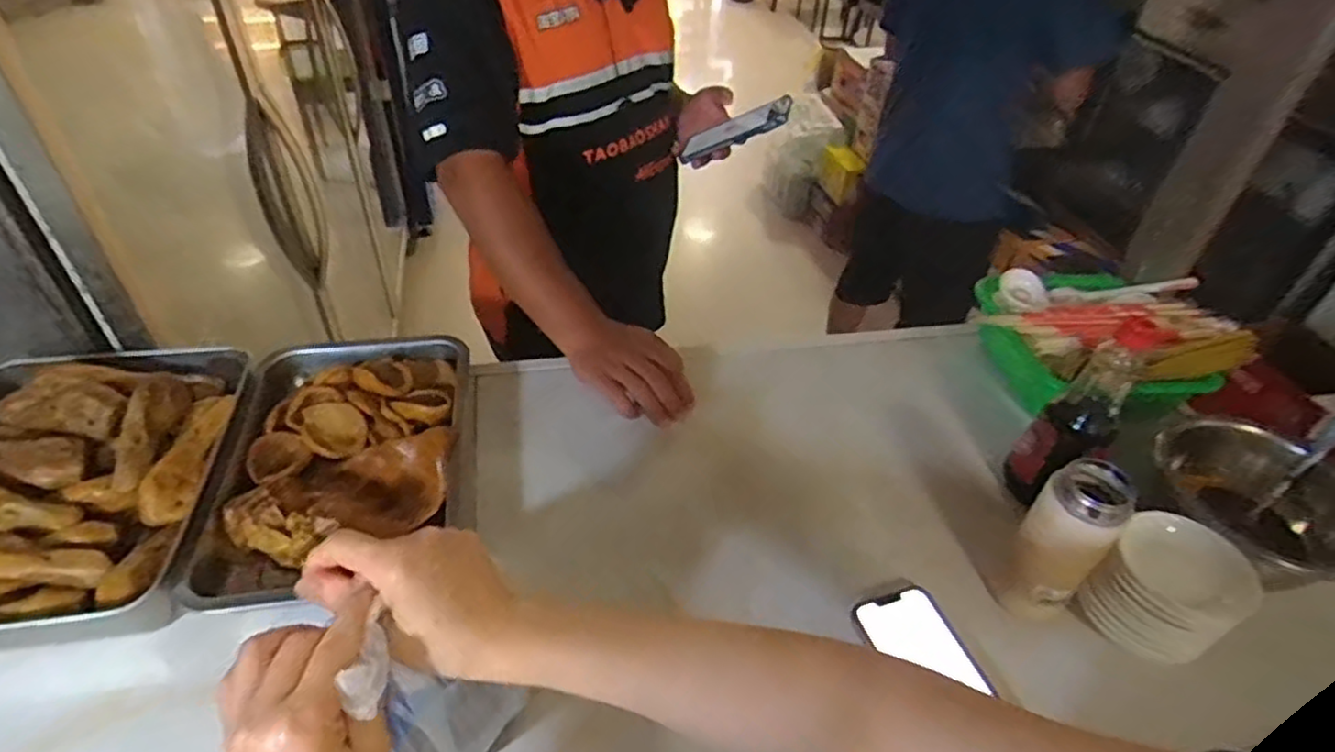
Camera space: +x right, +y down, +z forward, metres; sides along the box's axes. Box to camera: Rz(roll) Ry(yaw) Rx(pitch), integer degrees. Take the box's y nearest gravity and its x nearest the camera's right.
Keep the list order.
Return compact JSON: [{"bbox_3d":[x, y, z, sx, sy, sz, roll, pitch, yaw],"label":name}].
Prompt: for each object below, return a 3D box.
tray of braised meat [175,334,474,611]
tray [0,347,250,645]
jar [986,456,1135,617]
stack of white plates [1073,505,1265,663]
[{"bbox_3d":[-0.298,0.073,0.665,0.210,0.047,0.295,-6,43,-11],"label":"tray of braised meat"},{"bbox_3d":[-0.525,0.081,0.606,0.256,0.067,0.303,-4,43,-9],"label":"tray"},{"bbox_3d":[0.311,0.134,0.567,0.055,0.144,0.059,31,49,26],"label":"jar"},{"bbox_3d":[0.402,0.173,0.570,0.092,0.083,0.098,-20,48,-25],"label":"stack of white plates"}]

